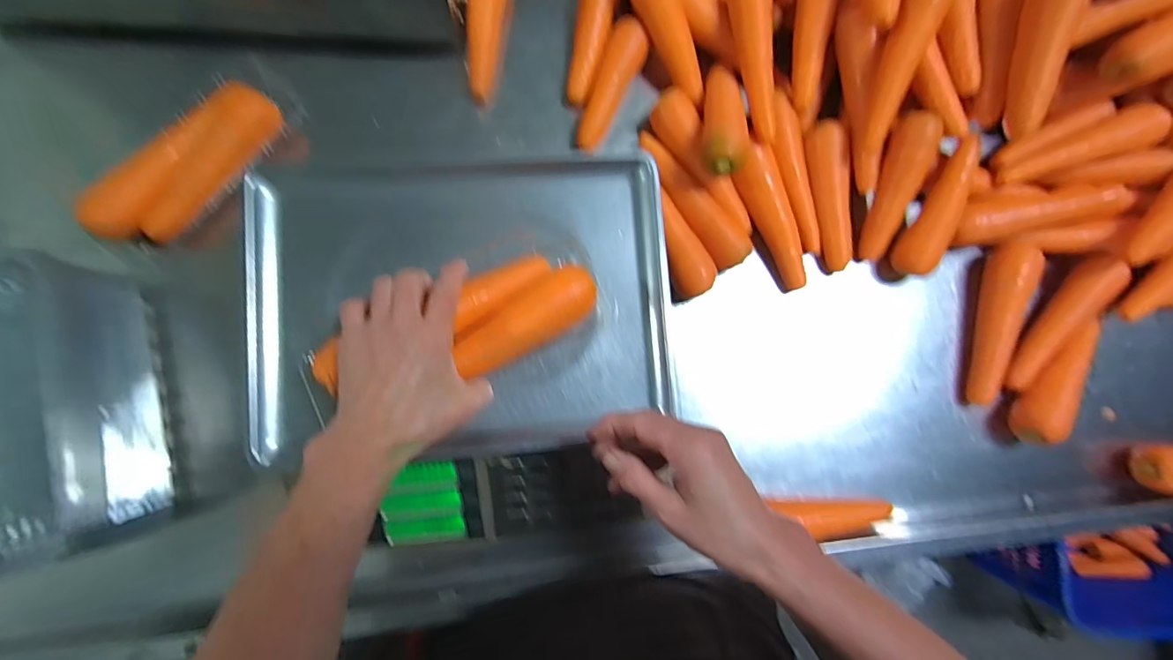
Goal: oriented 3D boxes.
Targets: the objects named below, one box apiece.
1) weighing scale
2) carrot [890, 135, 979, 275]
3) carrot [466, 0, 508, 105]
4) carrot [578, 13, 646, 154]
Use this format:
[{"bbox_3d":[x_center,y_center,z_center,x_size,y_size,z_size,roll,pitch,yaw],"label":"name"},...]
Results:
[{"bbox_3d":[-0.100,0.017,0.459,0.338,0.115,0.344,-4,85,-5],"label":"weighing scale"},{"bbox_3d":[0.376,-0.128,0.526,0.038,0.034,0.139,16,107,-3],"label":"carrot"},{"bbox_3d":[-0.108,-0.340,0.531,0.044,0.032,0.180,3,85,-4],"label":"carrot"},{"bbox_3d":[0.029,-0.263,0.534,0.041,0.033,0.141,19,84,-3],"label":"carrot"}]

